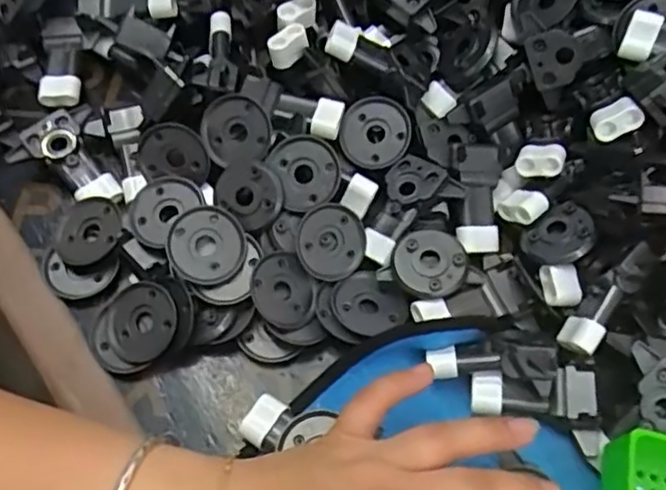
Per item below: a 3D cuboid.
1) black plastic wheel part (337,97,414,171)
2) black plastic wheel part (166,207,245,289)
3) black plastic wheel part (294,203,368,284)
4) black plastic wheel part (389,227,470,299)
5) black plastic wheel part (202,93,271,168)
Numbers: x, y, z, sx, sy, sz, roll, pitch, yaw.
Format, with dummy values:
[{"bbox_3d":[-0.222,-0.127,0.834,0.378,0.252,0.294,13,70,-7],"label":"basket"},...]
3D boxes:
[{"bbox_3d":[0.026,-0.066,0.401,0.041,0.009,0.042,9,94,12],"label":"black plastic wheel part"},{"bbox_3d":[-0.069,0.001,0.369,0.041,0.005,0.041,1,84,-15],"label":"black plastic wheel part"},{"bbox_3d":[-0.001,-0.001,0.382,0.040,0.004,0.041,0,91,-22],"label":"black plastic wheel part"},{"bbox_3d":[0.053,0.010,0.370,0.040,0.011,0.039,0,65,0],"label":"black plastic wheel part"},{"bbox_3d":[-0.055,-0.067,0.388,0.038,0.014,0.038,1,97,11],"label":"black plastic wheel part"}]

